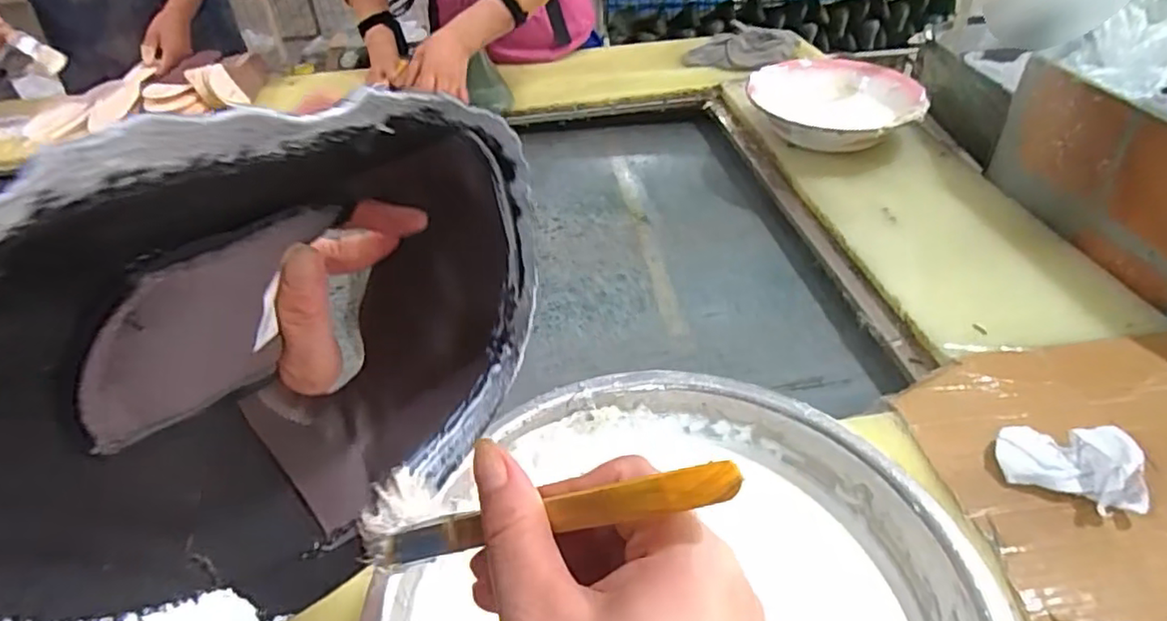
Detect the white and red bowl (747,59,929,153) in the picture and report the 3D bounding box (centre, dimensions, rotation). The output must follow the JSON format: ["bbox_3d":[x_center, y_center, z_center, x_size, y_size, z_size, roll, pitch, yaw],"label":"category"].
[{"bbox_3d":[0.377,-0.321,0.975,0.235,0.064,0.227,0,43,0],"label":"white and red bowl"}]

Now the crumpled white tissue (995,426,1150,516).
[{"bbox_3d":[0.376,0.113,0.486,0.096,0.054,0.053,17,44,23],"label":"crumpled white tissue"}]

